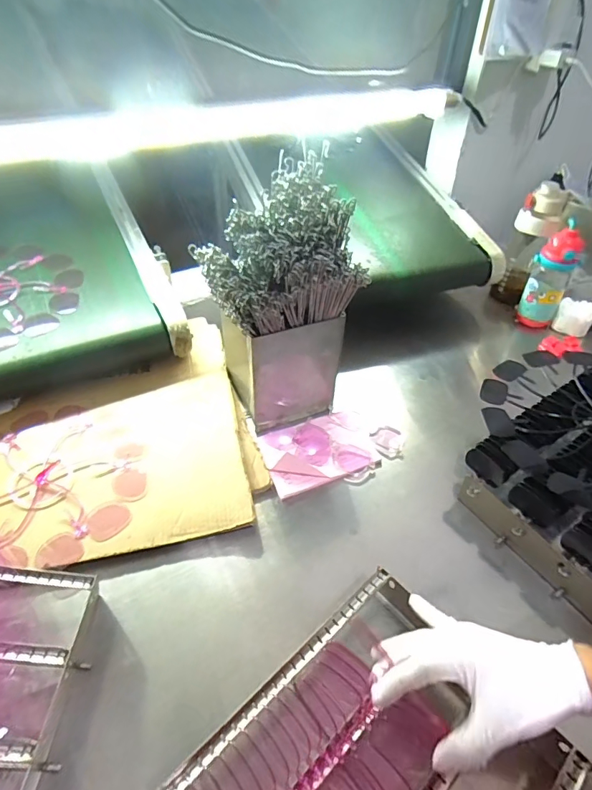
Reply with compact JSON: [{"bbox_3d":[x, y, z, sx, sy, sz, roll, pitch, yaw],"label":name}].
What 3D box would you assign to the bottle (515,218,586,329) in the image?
[{"bbox_3d":[0.539,-0.248,0.934,0.081,0.202,0.071,25,49,22],"label":"bottle"}]

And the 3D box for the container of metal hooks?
[{"bbox_3d":[-0.029,-0.117,0.660,0.194,0.357,0.207,-15,47,-16],"label":"container of metal hooks"}]

